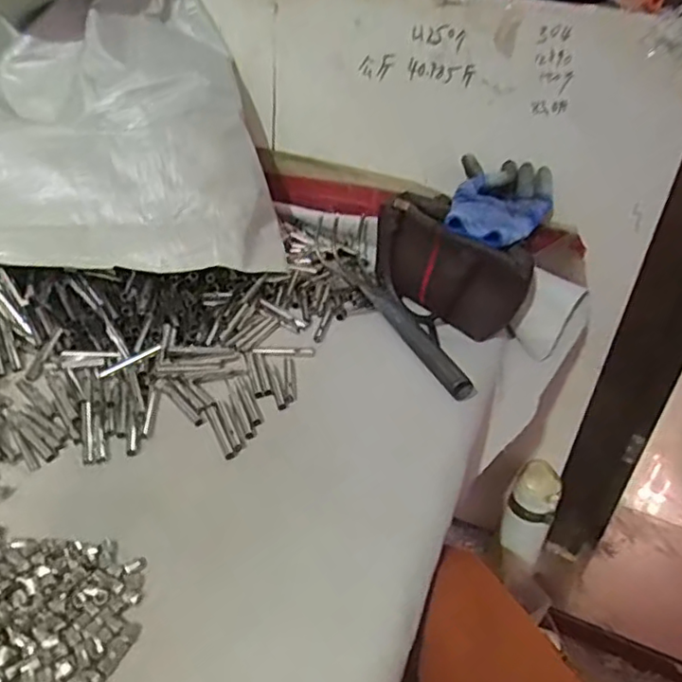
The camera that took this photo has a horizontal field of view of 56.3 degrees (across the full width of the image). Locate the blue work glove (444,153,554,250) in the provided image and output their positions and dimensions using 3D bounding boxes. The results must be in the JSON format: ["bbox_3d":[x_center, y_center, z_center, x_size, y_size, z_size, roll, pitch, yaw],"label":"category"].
[{"bbox_3d":[0.184,-0.154,0.736,0.116,0.066,0.114,13,36,11],"label":"blue work glove"}]

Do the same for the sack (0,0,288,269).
[{"bbox_3d":[-0.313,-0.293,0.715,0.460,0.325,0.297,-4,36,-13],"label":"sack"}]

